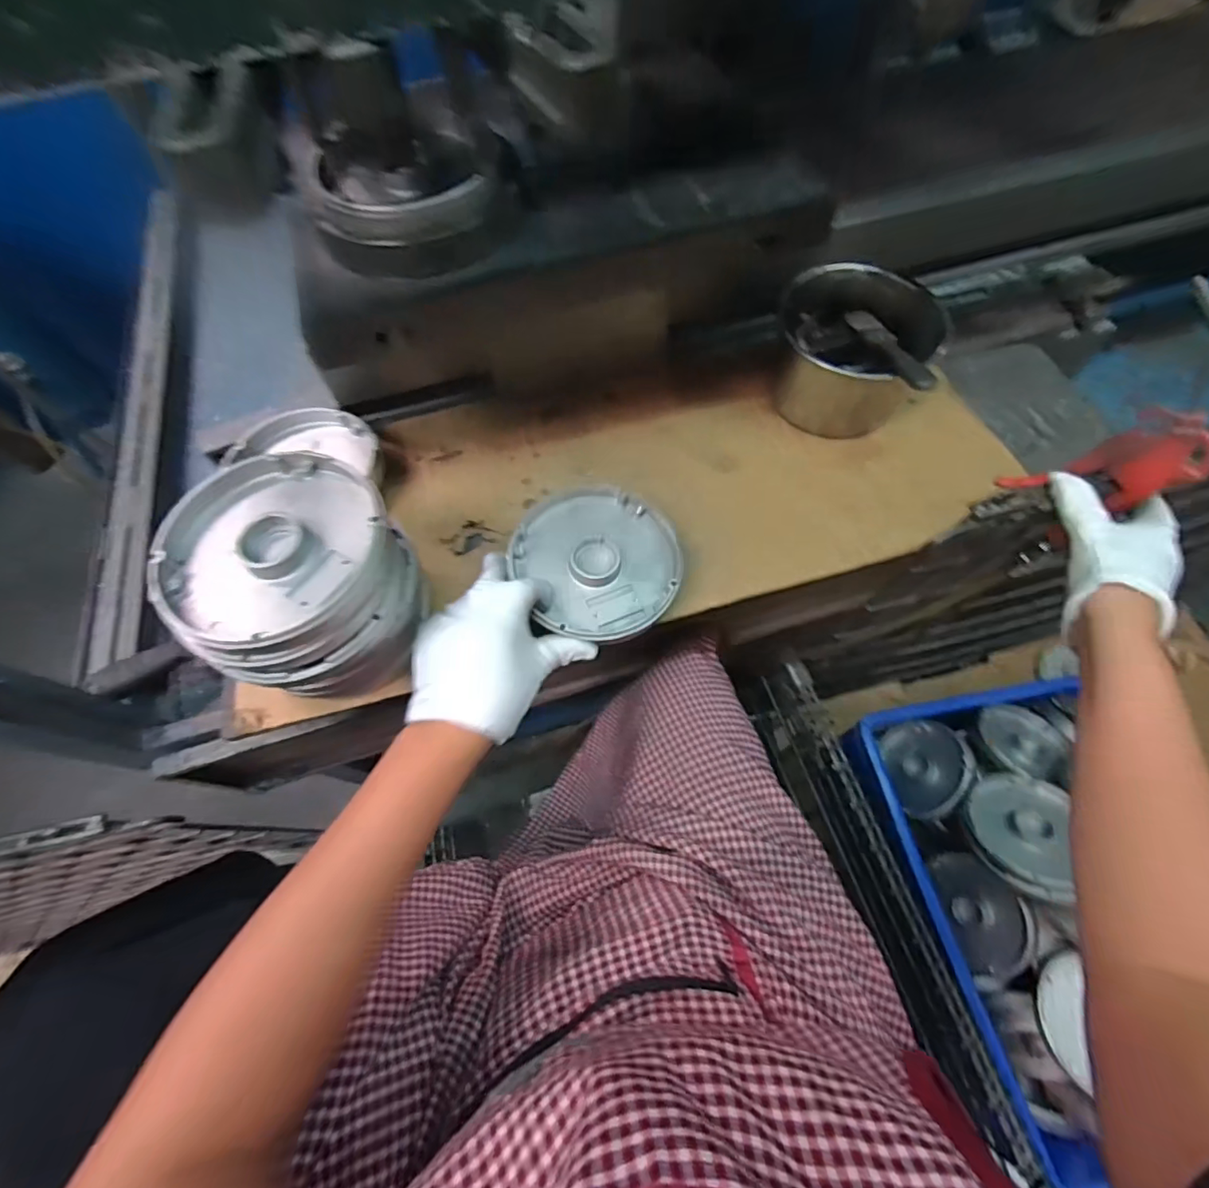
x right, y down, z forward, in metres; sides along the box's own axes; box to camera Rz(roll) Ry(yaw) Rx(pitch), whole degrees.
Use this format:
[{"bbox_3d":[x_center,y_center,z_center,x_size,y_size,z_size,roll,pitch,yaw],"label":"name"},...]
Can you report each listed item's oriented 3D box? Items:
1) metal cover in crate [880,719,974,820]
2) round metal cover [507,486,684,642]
[{"bbox_3d":[0.468,0.245,0.781,0.111,0.030,0.133,-28,47,29],"label":"metal cover in crate"},{"bbox_3d":[-0.007,-0.029,0.451,0.138,0.020,0.140,-1,64,1],"label":"round metal cover"}]

